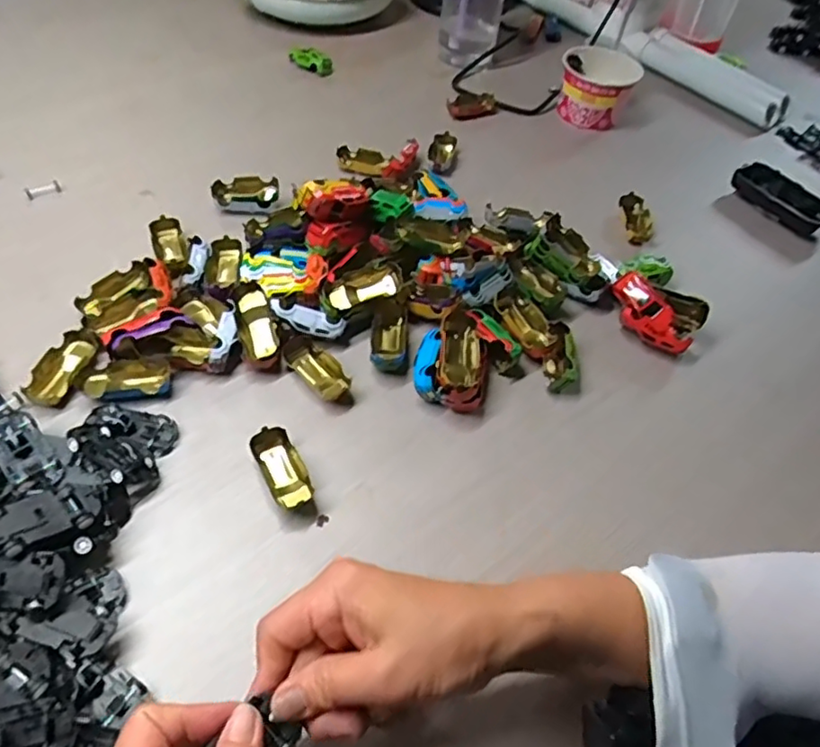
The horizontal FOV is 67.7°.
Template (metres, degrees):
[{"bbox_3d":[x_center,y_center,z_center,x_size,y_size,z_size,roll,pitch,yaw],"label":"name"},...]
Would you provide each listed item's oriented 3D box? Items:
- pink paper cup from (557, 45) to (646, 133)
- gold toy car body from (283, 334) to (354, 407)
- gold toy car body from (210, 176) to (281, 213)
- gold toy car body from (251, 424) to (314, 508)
[{"bbox_3d":[0.225,-0.343,0.750,0.092,0.079,0.077,18,51,8],"label":"pink paper cup"},{"bbox_3d":[-0.070,-0.004,0.488,0.066,0.018,0.029,37,56,22],"label":"gold toy car body"},{"bbox_3d":[-0.163,-0.177,0.608,0.065,0.019,0.033,-5,52,-11],"label":"gold toy car body"},{"bbox_3d":[-0.087,0.067,0.427,0.027,0.019,0.064,-24,57,-23],"label":"gold toy car body"}]

